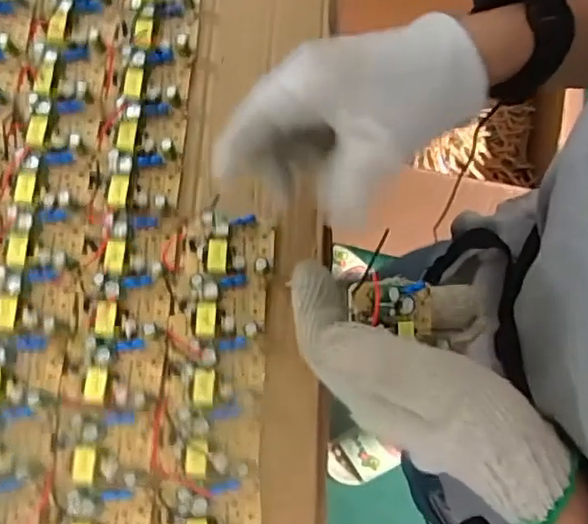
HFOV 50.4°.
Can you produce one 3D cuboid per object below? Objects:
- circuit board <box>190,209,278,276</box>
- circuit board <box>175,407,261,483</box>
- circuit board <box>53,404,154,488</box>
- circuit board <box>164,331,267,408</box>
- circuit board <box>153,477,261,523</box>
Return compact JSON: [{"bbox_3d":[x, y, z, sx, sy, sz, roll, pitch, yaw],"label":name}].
[{"bbox_3d":[-0.034,-0.010,0.347,0.046,0.019,0.033,-1,72,0],"label":"circuit board"},{"bbox_3d":[-0.039,0.093,0.318,0.042,0.017,0.036,-3,72,-1],"label":"circuit board"},{"bbox_3d":[-0.098,0.093,0.317,0.048,0.013,0.039,3,72,1],"label":"circuit board"},{"bbox_3d":[-0.042,0.056,0.327,0.052,0.019,0.036,1,72,0],"label":"circuit board"},{"bbox_3d":[-0.044,0.126,0.308,0.053,0.018,0.036,0,72,0],"label":"circuit board"}]

